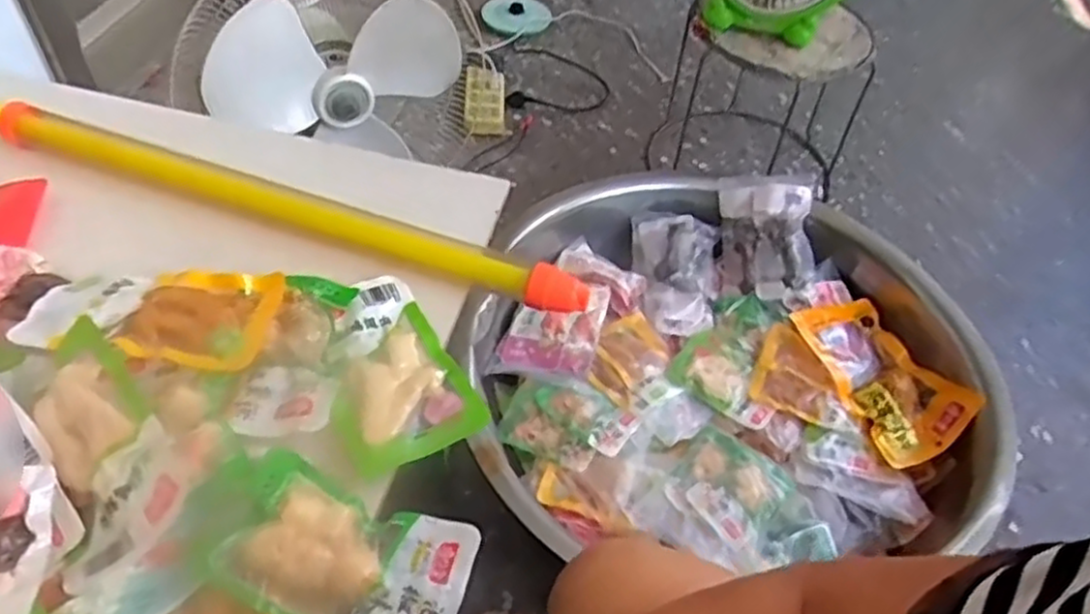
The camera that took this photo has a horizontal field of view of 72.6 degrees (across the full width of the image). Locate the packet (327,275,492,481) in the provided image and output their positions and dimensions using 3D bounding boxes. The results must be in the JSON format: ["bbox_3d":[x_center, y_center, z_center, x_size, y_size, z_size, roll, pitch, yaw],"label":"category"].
[{"bbox_3d":[-0.096,0.034,0.459,0.076,0.018,0.141,-17,53,-20],"label":"packet"}]

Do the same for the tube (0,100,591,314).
[{"bbox_3d":[-0.229,-0.084,0.540,0.540,0.029,0.033,17,50,9],"label":"tube"}]

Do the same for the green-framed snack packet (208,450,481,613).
[{"bbox_3d":[-0.098,0.126,0.368,0.117,0.029,0.079,15,49,7],"label":"green-framed snack packet"}]

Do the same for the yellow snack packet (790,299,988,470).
[{"bbox_3d":[0.426,0.075,0.938,0.126,0.070,0.240,-13,52,-17],"label":"yellow snack packet"}]

